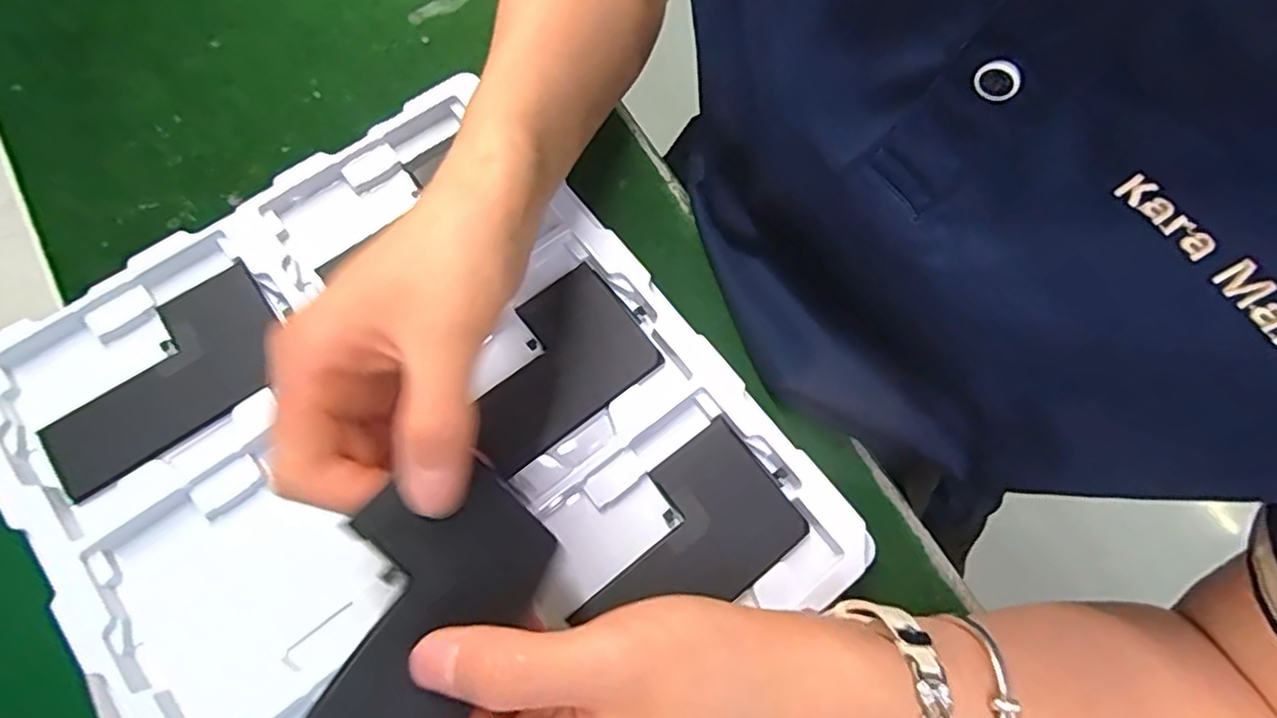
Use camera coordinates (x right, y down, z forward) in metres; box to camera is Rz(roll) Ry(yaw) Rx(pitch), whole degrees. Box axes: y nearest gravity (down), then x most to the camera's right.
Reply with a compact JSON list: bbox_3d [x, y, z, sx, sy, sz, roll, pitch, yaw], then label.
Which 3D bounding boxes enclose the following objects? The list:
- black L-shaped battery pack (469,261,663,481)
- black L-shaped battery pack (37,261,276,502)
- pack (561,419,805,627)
[{"bbox_3d":[-0.042,0.003,0.314,0.093,0.007,0.063,-37,75,-15],"label":"black L-shaped battery pack"},{"bbox_3d":[-0.217,0.008,0.305,0.108,0.012,0.058,-37,75,-15],"label":"black L-shaped battery pack"},{"bbox_3d":[0.019,0.079,0.292,0.099,0.005,0.063,-36,74,-15],"label":"pack"}]

